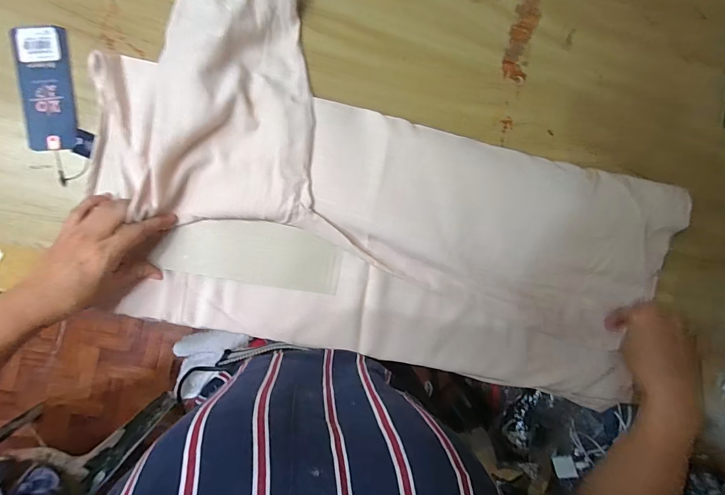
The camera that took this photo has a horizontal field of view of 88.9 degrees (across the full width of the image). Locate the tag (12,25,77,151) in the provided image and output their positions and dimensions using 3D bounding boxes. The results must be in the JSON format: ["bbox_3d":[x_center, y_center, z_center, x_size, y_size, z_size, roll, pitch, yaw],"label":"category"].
[{"bbox_3d":[-0.310,-0.157,0.363,0.045,0.004,0.120,-6,92,-6],"label":"tag"}]

